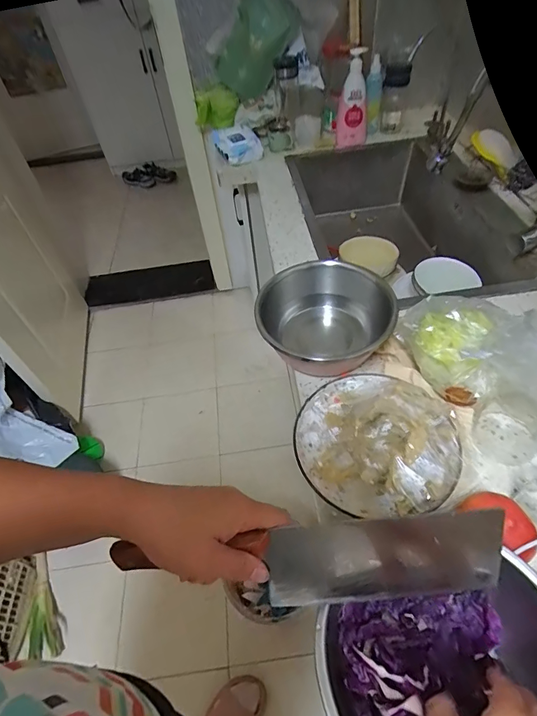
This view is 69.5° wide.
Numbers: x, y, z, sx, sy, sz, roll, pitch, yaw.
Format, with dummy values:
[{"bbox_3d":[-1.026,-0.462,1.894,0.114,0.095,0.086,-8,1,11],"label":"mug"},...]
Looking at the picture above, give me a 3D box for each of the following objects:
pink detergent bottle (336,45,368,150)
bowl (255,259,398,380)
[{"bbox_3d":[0.235,-0.709,1.071,0.084,0.222,0.094,6,52,11],"label":"pink detergent bottle"},{"bbox_3d":[0.093,-0.058,0.628,0.200,0.122,0.173,10,53,14],"label":"bowl"}]

